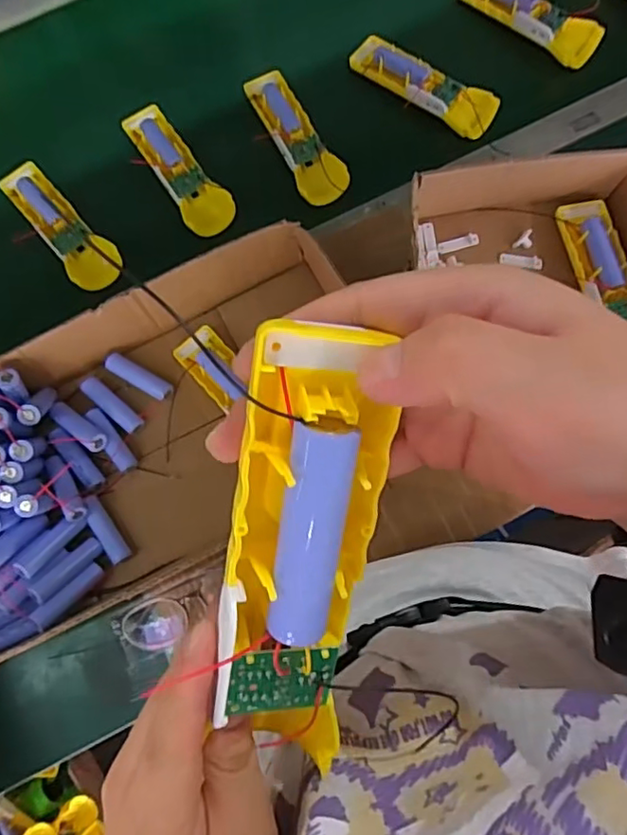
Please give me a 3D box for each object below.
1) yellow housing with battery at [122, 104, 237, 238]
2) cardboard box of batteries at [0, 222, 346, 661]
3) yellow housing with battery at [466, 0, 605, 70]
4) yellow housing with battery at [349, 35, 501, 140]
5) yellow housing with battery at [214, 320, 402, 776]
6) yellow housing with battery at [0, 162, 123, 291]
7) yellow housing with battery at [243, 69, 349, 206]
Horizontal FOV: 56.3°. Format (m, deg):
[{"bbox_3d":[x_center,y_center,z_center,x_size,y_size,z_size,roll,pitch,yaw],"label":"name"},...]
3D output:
[{"bbox_3d":[-0.138,-0.260,0.608,0.051,0.027,0.159,-31,78,-6],"label":"yellow housing with battery"},{"bbox_3d":[-0.145,0.020,0.522,0.405,0.083,0.238,-24,77,-4],"label":"cardboard box of batteries"},{"bbox_3d":[0.232,-0.442,0.640,0.168,0.023,0.052,36,80,9],"label":"yellow housing with battery"},{"bbox_3d":[0.114,-0.354,0.620,0.169,0.020,0.054,34,80,9],"label":"yellow housing with battery"},{"bbox_3d":[-0.003,0.044,0.172,0.041,0.020,0.139,6,108,3],"label":"yellow housing with battery"},{"bbox_3d":[-0.259,-0.197,0.600,0.049,0.036,0.153,-40,79,-8],"label":"yellow housing with battery"},{"bbox_3d":[-0.018,-0.295,0.607,0.048,0.017,0.170,-26,77,-5],"label":"yellow housing with battery"}]

